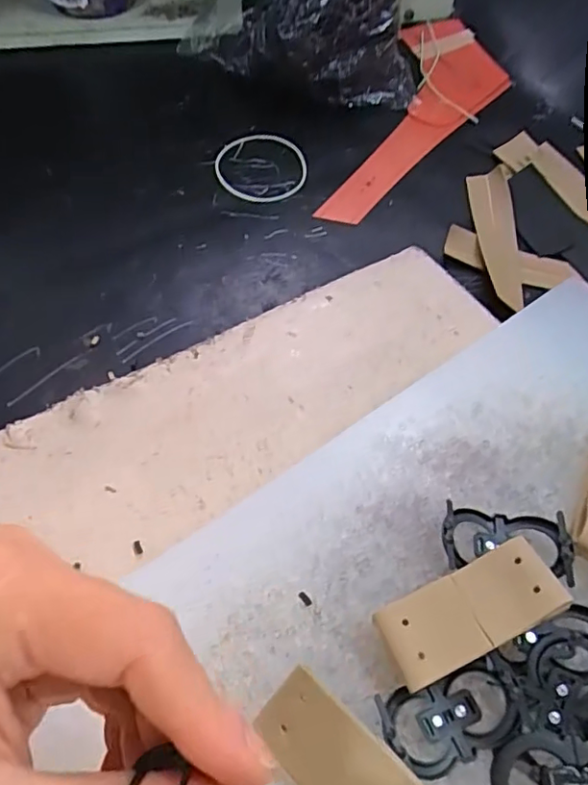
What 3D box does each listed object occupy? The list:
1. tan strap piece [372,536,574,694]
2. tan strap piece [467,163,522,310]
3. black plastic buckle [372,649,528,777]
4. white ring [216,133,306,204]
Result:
[{"bbox_3d":[0.061,0.075,0.201,0.061,0.004,0.027,-25,58,-7],"label":"tan strap piece"},{"bbox_3d":[0.138,-0.108,0.396,0.029,0.008,0.130,3,56,2],"label":"tan strap piece"},{"bbox_3d":[0.052,0.106,0.192,0.047,0.012,0.025,-15,57,-11],"label":"black plastic buckle"},{"bbox_3d":[-0.024,-0.169,0.433,0.067,0.004,0.076,4,56,2],"label":"white ring"}]

